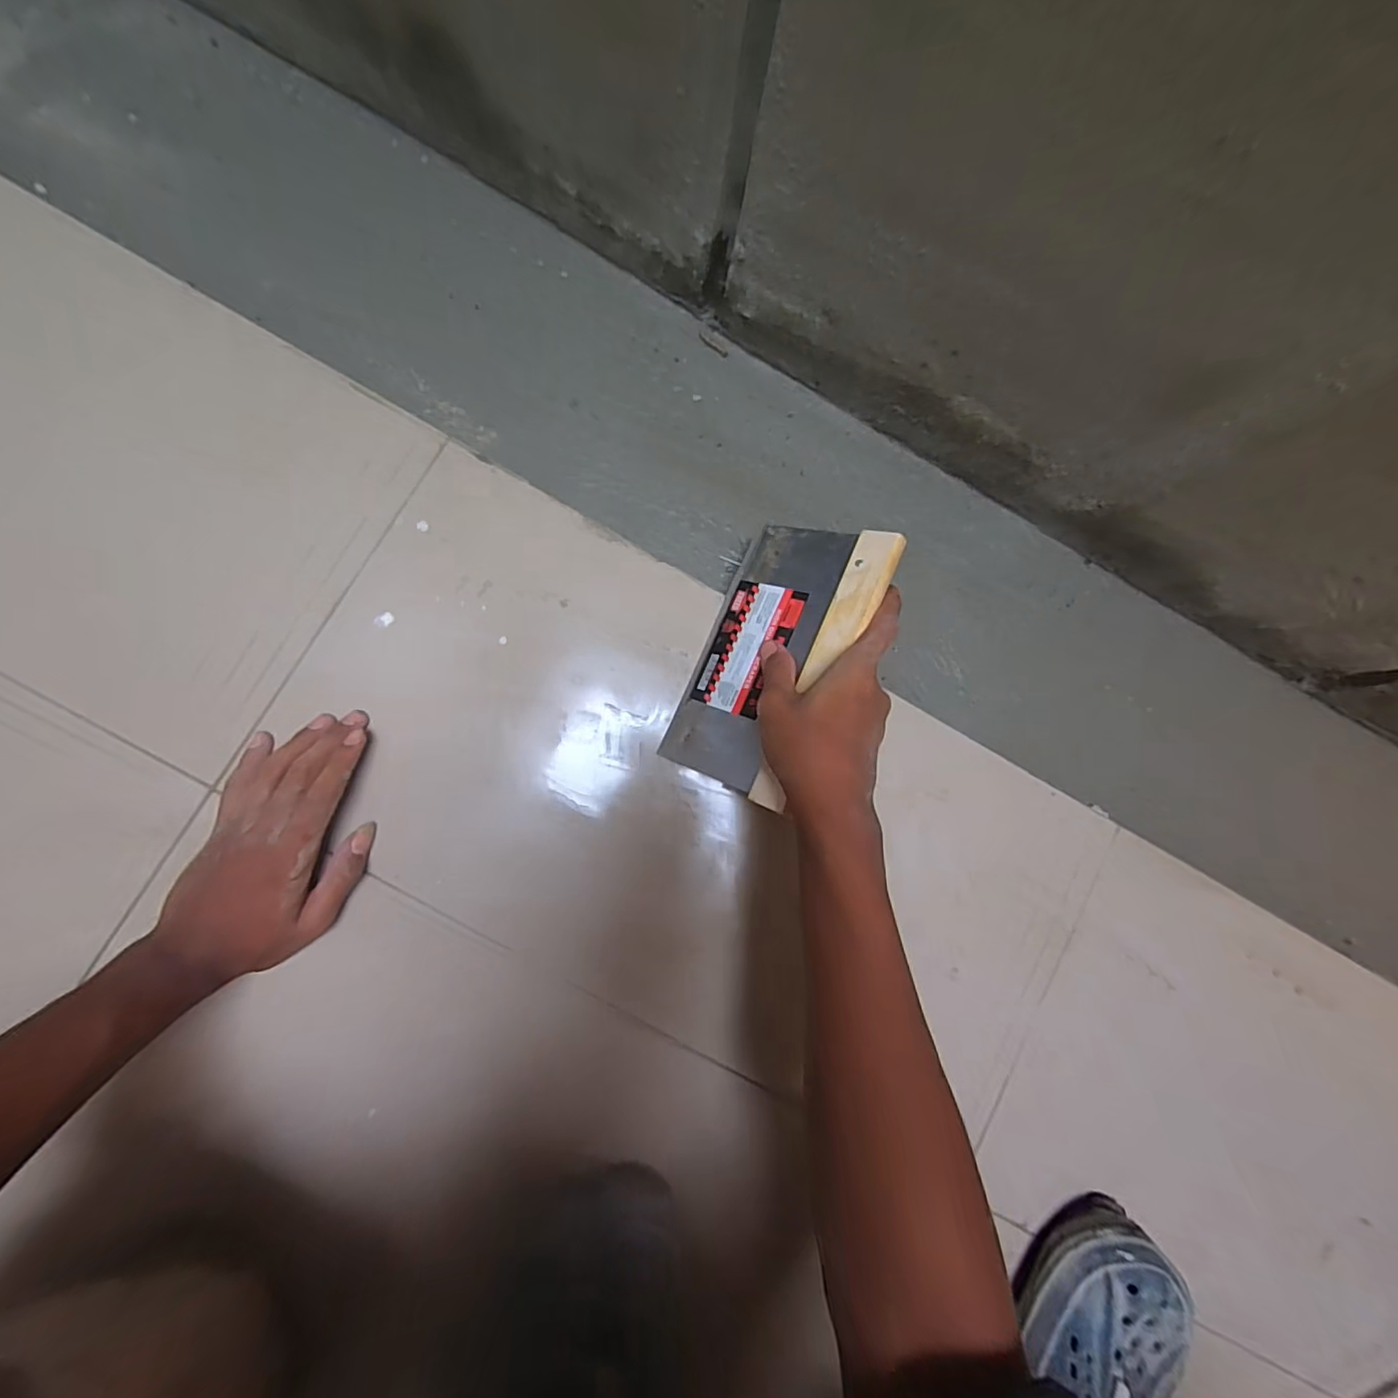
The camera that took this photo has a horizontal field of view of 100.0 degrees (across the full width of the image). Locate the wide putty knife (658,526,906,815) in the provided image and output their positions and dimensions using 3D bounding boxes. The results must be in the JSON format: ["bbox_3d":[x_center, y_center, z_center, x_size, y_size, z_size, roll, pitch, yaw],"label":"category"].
[{"bbox_3d":[0.054,-0.031,0.413,0.112,0.012,0.196,19,81,39],"label":"wide putty knife"}]

